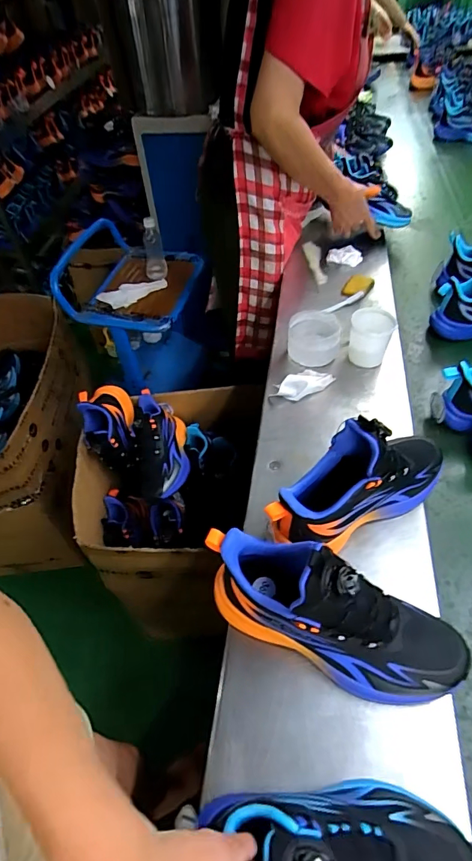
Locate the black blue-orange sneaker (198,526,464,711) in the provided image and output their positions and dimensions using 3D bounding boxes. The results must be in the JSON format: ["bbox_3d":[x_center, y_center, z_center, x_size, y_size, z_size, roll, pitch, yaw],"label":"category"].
[{"bbox_3d":[0.097,0.183,0.442,0.266,0.165,0.084,19,55,20],"label":"black blue-orange sneaker"}]

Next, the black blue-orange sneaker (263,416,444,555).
[{"bbox_3d":[0.156,0.061,0.534,0.260,0.170,0.077,-28,53,-17],"label":"black blue-orange sneaker"}]

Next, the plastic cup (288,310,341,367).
[{"bbox_3d":[0.141,-0.166,0.798,0.088,0.069,0.083,-3,50,3],"label":"plastic cup"}]

